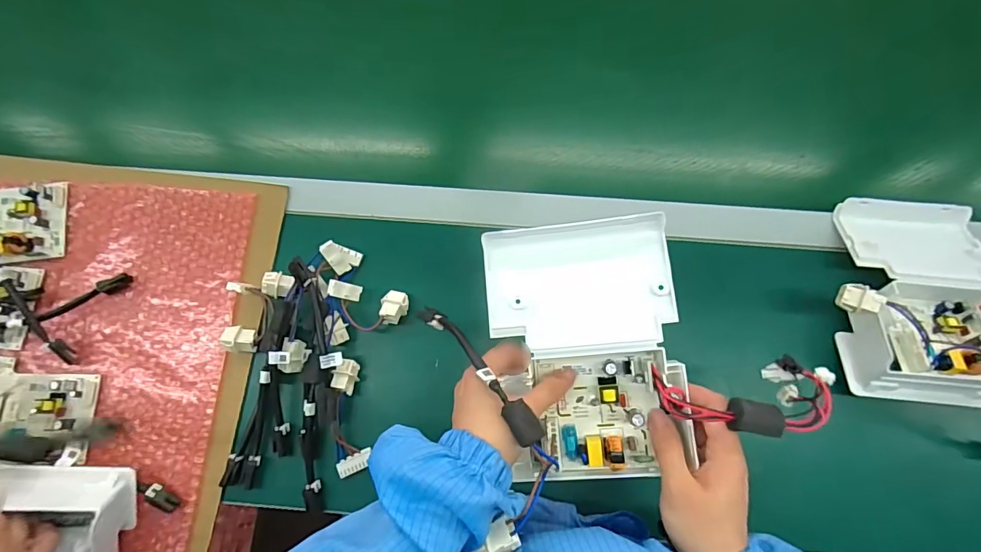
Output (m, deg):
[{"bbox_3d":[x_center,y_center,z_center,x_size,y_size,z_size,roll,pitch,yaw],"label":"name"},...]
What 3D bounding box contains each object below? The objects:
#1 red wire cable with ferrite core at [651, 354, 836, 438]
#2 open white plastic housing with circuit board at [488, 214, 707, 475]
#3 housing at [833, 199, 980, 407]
[{"bbox_3d":[0.188,0.085,0.325,0.139,0.052,0.052,-3,73,-17],"label":"red wire cable with ferrite core"},{"bbox_3d":[0.069,0.051,0.335,0.126,0.057,0.177,-7,74,-3],"label":"open white plastic housing with circuit board"},{"bbox_3d":[0.401,0.016,0.430,0.165,0.068,0.202,2,77,1],"label":"housing"}]

